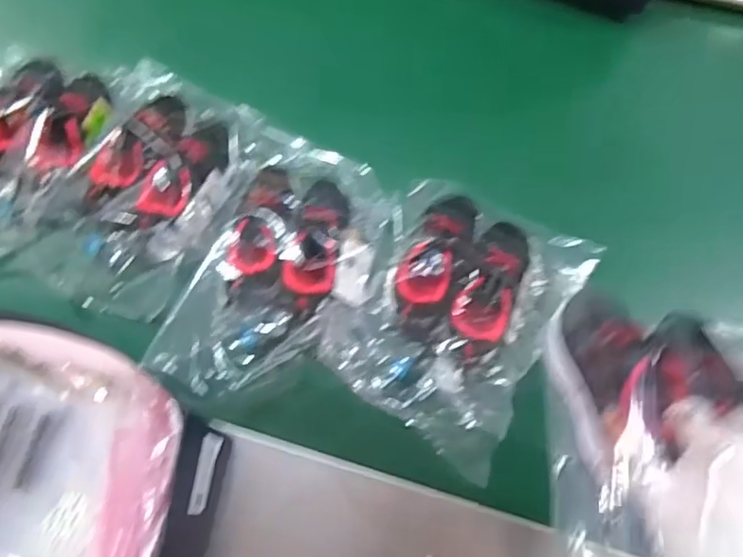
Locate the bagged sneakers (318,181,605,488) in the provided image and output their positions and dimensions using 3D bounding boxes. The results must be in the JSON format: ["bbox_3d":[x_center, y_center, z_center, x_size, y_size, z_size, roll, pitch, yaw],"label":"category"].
[{"bbox_3d":[0.089,0.019,0.633,0.215,0.107,0.308,30,67,11],"label":"bagged sneakers"}]

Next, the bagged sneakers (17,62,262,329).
[{"bbox_3d":[-0.265,-0.127,0.712,0.192,0.093,0.322,14,65,4],"label":"bagged sneakers"}]

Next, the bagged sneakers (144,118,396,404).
[{"bbox_3d":[-0.090,-0.022,0.673,0.206,0.078,0.337,15,65,5],"label":"bagged sneakers"}]

